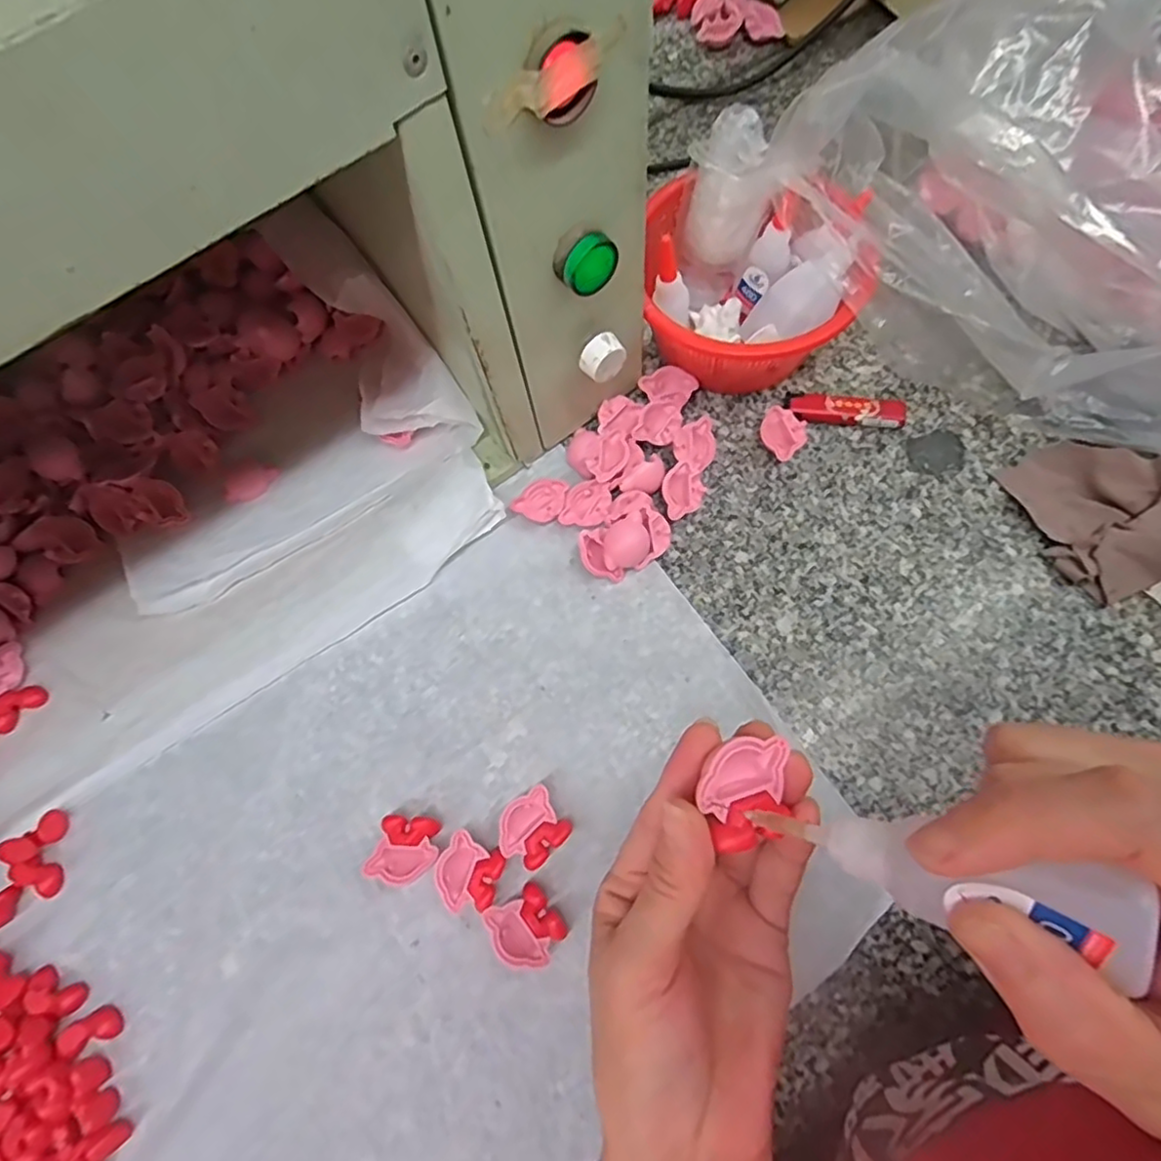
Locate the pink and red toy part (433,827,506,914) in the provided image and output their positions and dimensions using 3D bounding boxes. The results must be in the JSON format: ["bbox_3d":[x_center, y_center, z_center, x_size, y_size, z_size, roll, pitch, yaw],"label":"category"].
[{"bbox_3d":[-0.058,0.155,0.331,0.033,0.014,0.035,23,74,12],"label":"pink and red toy part"}]

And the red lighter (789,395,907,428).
[{"bbox_3d":[0.175,-0.111,0.411,0.073,0.011,0.017,4,71,5],"label":"red lighter"}]

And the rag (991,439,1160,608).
[{"bbox_3d":[0.306,-0.041,0.367,0.071,0.017,0.095,-26,63,21],"label":"rag"}]

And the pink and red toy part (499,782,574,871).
[{"bbox_3d":[-0.026,0.134,0.338,0.035,0.015,0.033,-39,72,-10],"label":"pink and red toy part"}]

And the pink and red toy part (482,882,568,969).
[{"bbox_3d":[-0.027,0.177,0.321,0.034,0.017,0.034,-31,71,-7],"label":"pink and red toy part"}]

